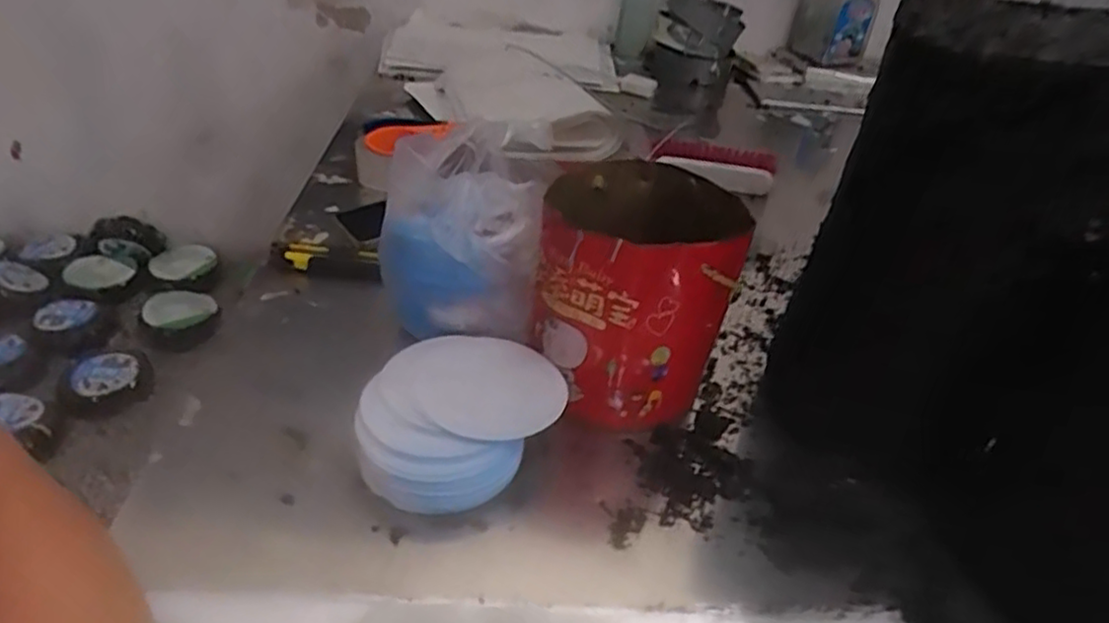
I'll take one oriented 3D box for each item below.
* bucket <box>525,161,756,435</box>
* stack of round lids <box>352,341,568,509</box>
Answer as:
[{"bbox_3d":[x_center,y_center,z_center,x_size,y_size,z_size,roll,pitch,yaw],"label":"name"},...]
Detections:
[{"bbox_3d":[0.067,-0.013,0.629,0.159,0.185,0.159,3,36,-2],"label":"bucket"},{"bbox_3d":[-0.075,0.085,0.570,0.141,0.054,0.165,20,39,20],"label":"stack of round lids"}]

